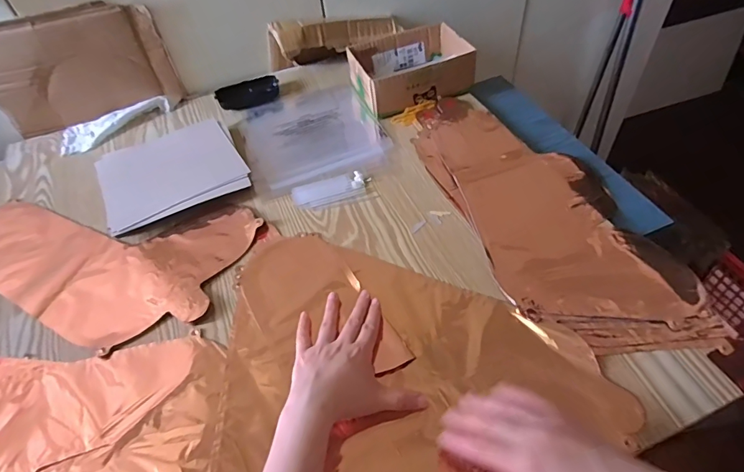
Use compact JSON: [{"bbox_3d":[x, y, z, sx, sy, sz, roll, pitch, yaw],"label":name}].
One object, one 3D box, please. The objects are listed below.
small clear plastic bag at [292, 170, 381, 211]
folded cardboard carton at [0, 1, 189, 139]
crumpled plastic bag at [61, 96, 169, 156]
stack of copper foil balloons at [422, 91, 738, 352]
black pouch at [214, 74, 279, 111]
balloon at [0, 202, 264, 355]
[{"bbox_3d":[-0.056,-0.064,0.622,0.110,0.008,0.055,-13,51,-5],"label":"small clear plastic bag"},{"bbox_3d":[-0.476,-0.270,0.719,0.273,0.178,0.031,-16,51,-7],"label":"folded cardboard carton"},{"bbox_3d":[-0.440,-0.193,0.756,0.180,0.024,0.077,-21,51,-11],"label":"crumpled plastic bag"},{"bbox_3d":[0.215,-0.046,0.574,0.202,0.009,0.453,-17,51,-8],"label":"stack of copper foil balloons"},{"bbox_3d":[-0.217,-0.253,0.781,0.108,0.034,0.031,-26,53,-15],"label":"black pouch"},{"bbox_3d":[-0.371,0.024,0.581,0.394,0.012,0.216,9,52,13],"label":"balloon"}]

